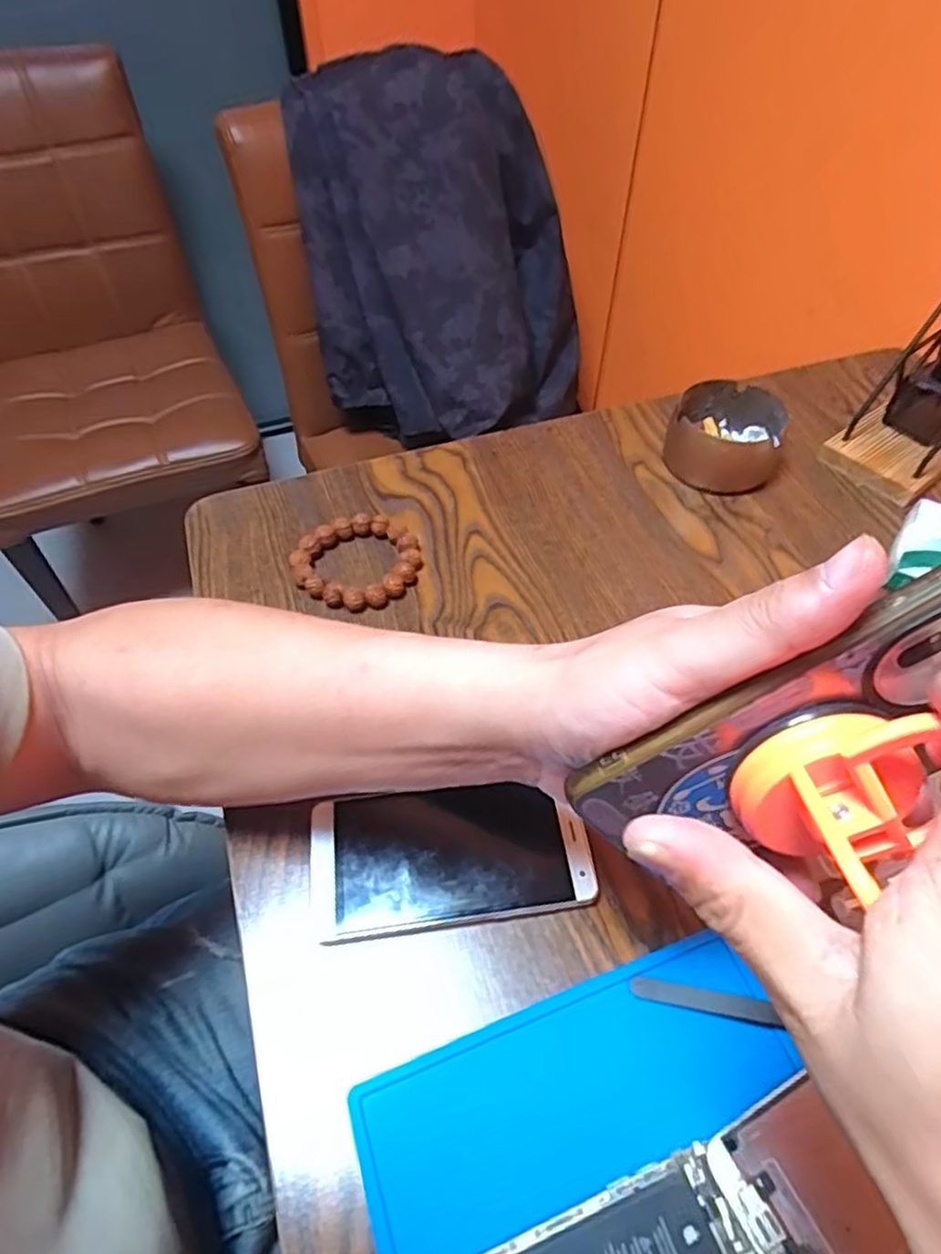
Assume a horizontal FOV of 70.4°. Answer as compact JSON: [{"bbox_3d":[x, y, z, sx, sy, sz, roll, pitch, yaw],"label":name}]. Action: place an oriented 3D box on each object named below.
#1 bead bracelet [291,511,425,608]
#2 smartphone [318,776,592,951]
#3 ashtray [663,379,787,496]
[{"bbox_3d":[-0.080,-0.046,0.469,0.081,0.018,0.080,24,55,18],"label":"bead bracelet"},{"bbox_3d":[-0.011,0.118,0.346,0.141,0.014,0.067,-5,52,-5],"label":"smartphone"},{"bbox_3d":[0.209,-0.156,0.543,0.088,0.045,0.095,22,55,16],"label":"ashtray"}]

